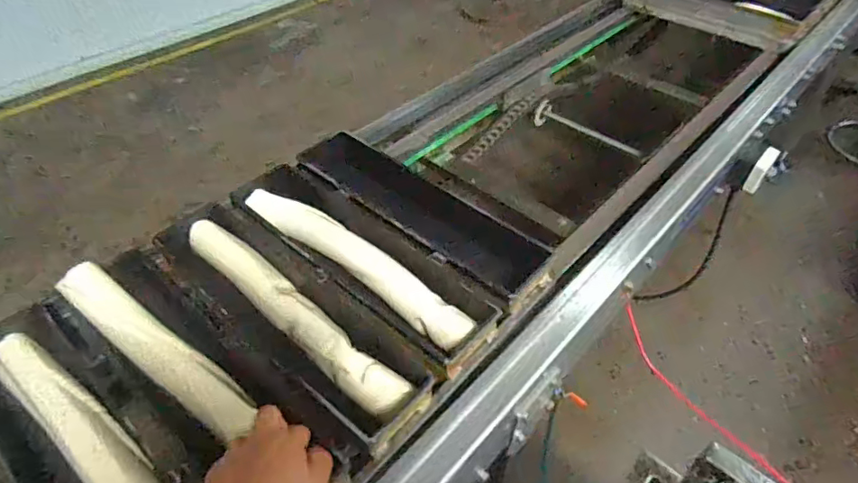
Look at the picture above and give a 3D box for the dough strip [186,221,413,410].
[{"bbox_3d":[-0.159,0.074,0.589,0.347,0.029,0.044,33,56,27],"label":"dough strip"}]

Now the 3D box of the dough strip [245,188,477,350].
[{"bbox_3d":[-0.094,0.022,0.647,0.345,0.035,0.054,29,54,24],"label":"dough strip"}]

